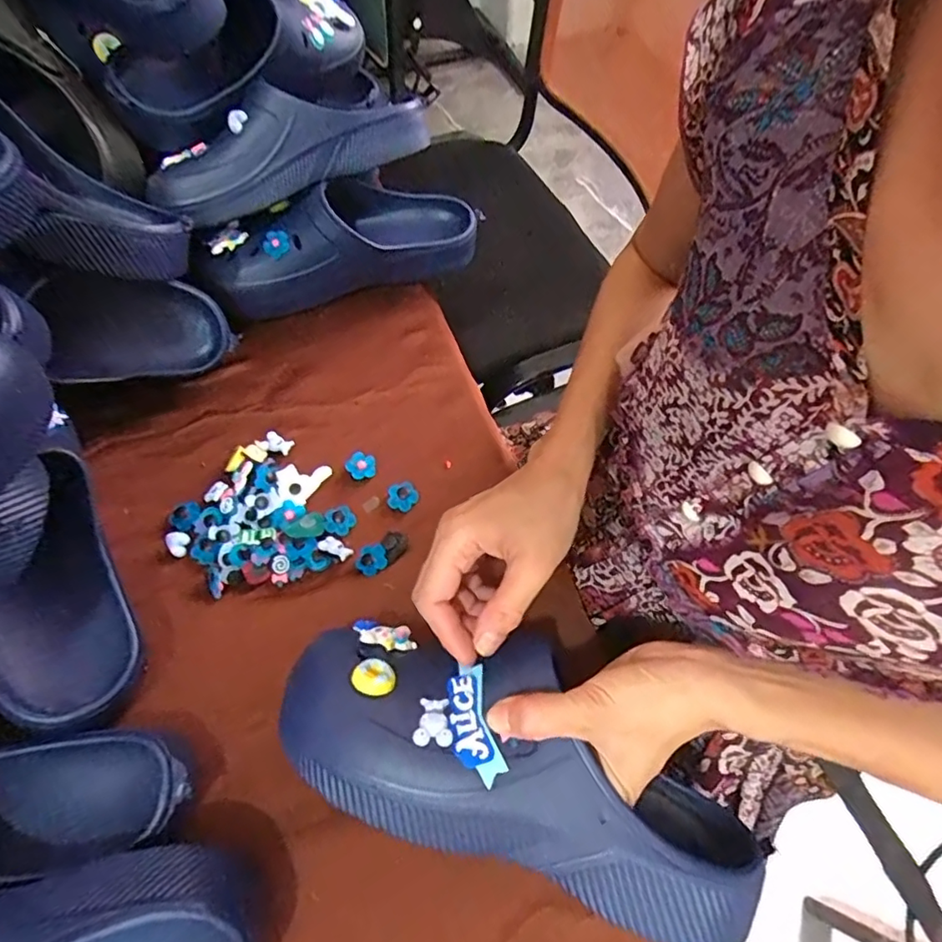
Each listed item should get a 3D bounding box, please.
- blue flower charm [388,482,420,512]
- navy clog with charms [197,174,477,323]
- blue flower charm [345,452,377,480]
[{"bbox_3d":[-0.057,0.020,0.472,0.024,0.006,0.024,0,62,1],"label":"blue flower charm"},{"bbox_3d":[-0.125,-0.221,0.559,0.263,0.091,0.085,-23,64,-11],"label":"navy clog with charms"},{"bbox_3d":[-0.094,-0.005,0.486,0.024,0.011,0.023,0,62,1],"label":"blue flower charm"}]

